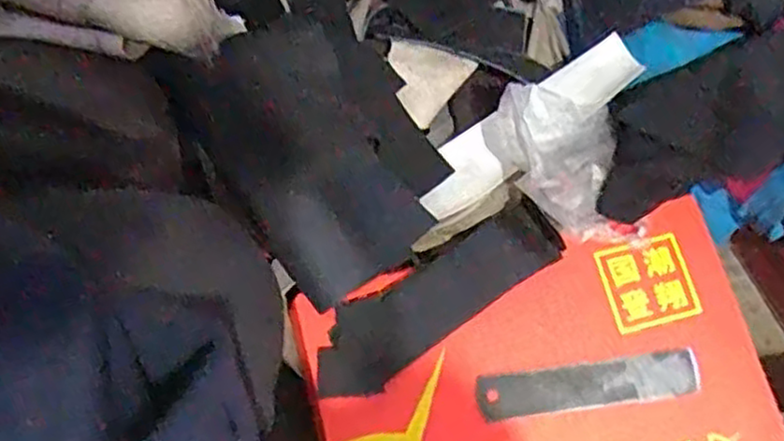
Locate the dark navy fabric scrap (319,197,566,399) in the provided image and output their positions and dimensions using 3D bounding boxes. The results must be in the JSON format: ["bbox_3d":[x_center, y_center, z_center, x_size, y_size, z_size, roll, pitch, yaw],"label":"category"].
[{"bbox_3d":[0.030,0.057,0.541,0.199,0.010,0.060,-36,75,-4],"label":"dark navy fabric scrap"}]

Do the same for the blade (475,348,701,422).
[{"bbox_3d":[0.141,0.119,0.527,0.157,0.004,0.032,-8,80,-2],"label":"blade"}]

